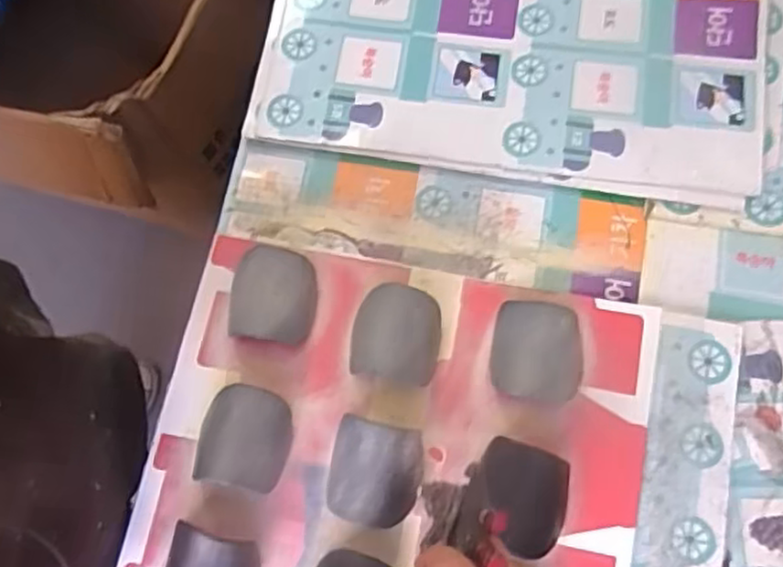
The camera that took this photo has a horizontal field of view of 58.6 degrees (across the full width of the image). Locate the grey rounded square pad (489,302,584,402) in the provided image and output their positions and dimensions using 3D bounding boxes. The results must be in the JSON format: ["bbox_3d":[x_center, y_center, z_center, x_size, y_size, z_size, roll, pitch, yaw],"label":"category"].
[{"bbox_3d":[0.139,0.067,0.669,0.088,0.053,0.095,3,74,3],"label":"grey rounded square pad"}]

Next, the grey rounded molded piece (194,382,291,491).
[{"bbox_3d":[-0.140,0.147,0.666,0.087,0.047,0.094,11,75,5],"label":"grey rounded molded piece"}]

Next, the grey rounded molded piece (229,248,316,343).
[{"bbox_3d":[-0.115,0.014,0.696,0.085,0.045,0.094,6,75,4],"label":"grey rounded molded piece"}]

